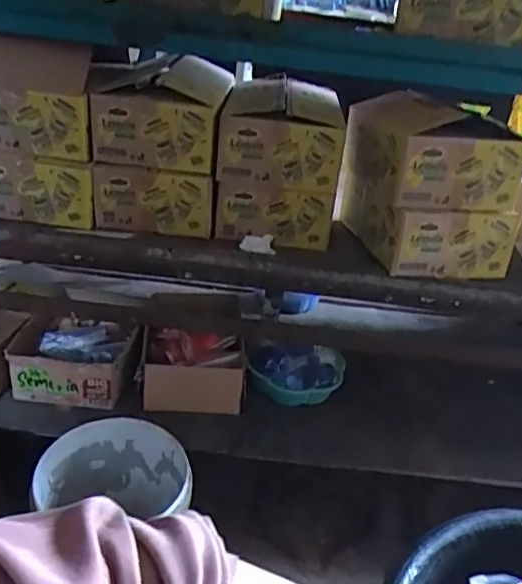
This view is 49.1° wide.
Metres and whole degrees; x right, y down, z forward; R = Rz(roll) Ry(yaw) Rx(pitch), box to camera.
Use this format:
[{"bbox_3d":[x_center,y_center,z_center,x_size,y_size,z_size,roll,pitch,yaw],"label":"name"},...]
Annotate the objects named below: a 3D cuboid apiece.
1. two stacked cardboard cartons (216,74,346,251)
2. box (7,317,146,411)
[{"bbox_3d":[0.047,-0.299,1.253,0.243,0.283,0.313,8,32,3],"label":"two stacked cardboard cartons"},{"bbox_3d":[-0.446,0.161,1.379,0.293,0.125,0.186,6,32,0],"label":"box"}]

